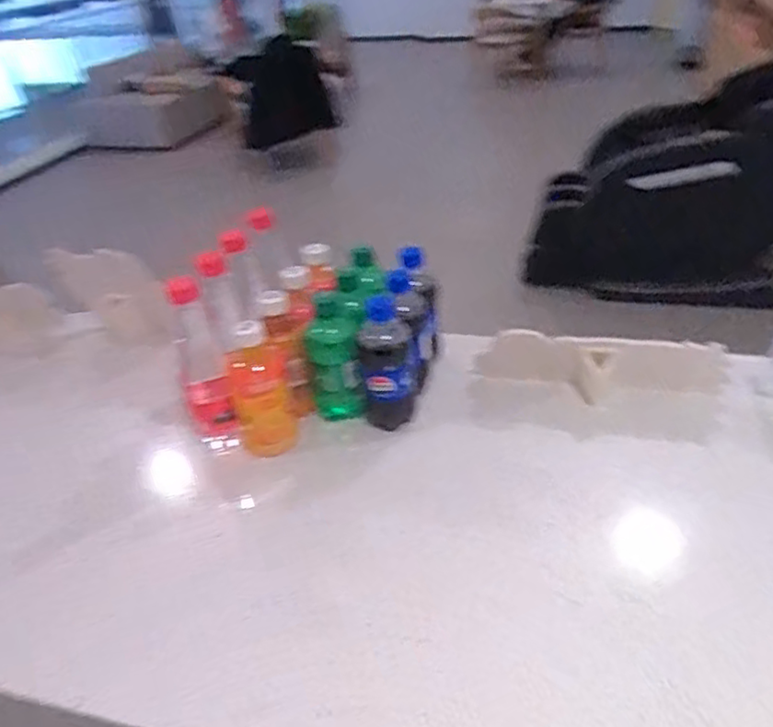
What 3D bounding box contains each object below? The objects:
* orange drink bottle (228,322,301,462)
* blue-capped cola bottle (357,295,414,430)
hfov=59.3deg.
[{"bbox_3d":[-0.138,0.032,0.751,0.060,0.166,0.051,-11,33,-10],"label":"orange drink bottle"},{"bbox_3d":[0.000,0.007,0.783,0.055,0.153,0.068,-2,33,4],"label":"blue-capped cola bottle"}]

